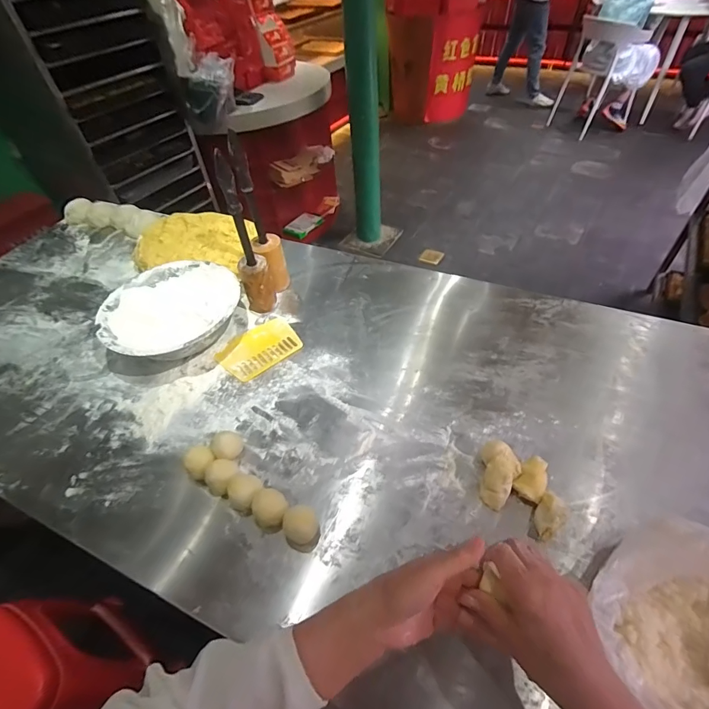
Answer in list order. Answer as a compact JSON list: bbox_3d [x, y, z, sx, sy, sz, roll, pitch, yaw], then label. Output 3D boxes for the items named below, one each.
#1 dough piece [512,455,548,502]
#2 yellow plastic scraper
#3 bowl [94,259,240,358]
[{"bbox_3d":[0.264,0.185,0.580,0.040,0.027,0.066,28,57,26],"label":"dough piece"},{"bbox_3d":[-0.194,-0.013,0.801,0.158,0.005,0.119,-33,54,-21],"label":"yellow plastic scraper"},{"bbox_3d":[-0.374,-0.085,0.828,0.265,0.080,0.261,-3,49,3],"label":"bowl"}]

